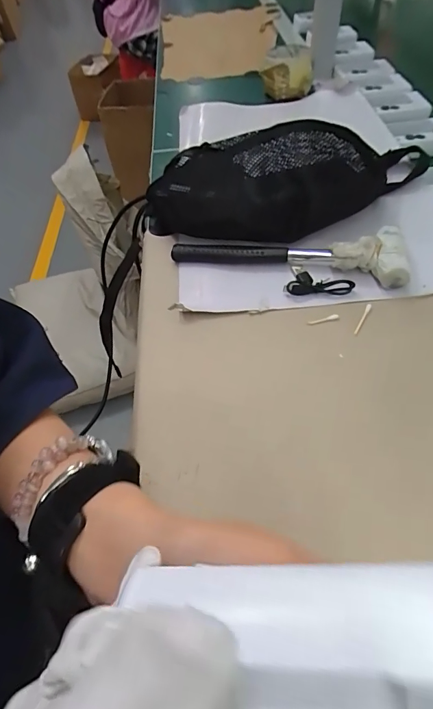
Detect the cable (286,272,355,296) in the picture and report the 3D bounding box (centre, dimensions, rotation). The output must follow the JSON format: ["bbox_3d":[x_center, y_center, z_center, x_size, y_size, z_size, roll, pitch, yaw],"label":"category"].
[{"bbox_3d":[0.104,-0.074,0.396,0.066,0.014,0.030,-2,53,3],"label":"cable"}]

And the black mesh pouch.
[{"bbox_3d":[0.088,-0.198,0.449,0.342,0.076,0.126,-8,53,-1],"label":"black mesh pouch"}]

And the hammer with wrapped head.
[{"bbox_3d":[0.076,-0.114,0.416,0.241,0.032,0.057,9,54,11],"label":"hammer with wrapped head"}]

